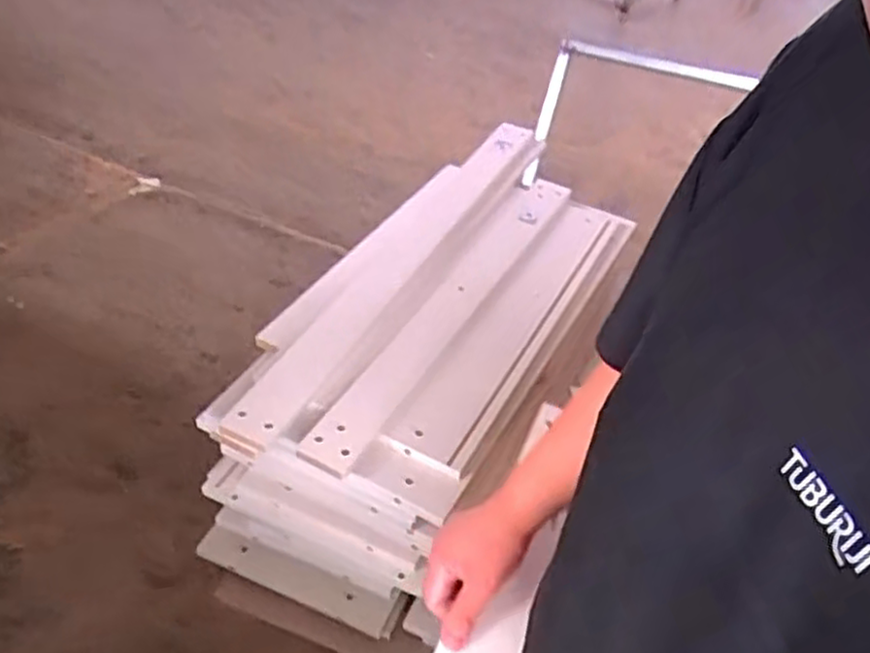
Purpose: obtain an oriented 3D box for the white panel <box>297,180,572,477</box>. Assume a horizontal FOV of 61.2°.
[{"bbox_3d":[0.054,-0.068,1.302,0.113,0.038,0.880,23,43,17],"label":"white panel"}]

